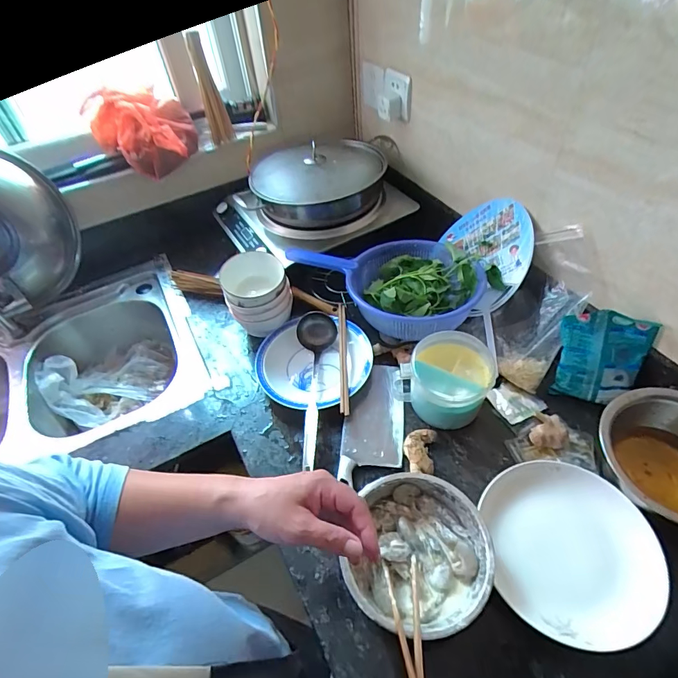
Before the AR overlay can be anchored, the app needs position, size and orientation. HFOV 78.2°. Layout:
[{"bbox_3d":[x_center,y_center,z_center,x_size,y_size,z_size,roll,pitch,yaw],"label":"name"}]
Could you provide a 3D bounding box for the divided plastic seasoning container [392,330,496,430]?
[{"bbox_3d":[0.162,0.060,0.649,0.136,0.104,0.109,17,53,20],"label":"divided plastic seasoning container"}]

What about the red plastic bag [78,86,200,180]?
[{"bbox_3d":[-0.405,-0.428,0.879,0.196,0.148,0.185,-23,51,-13],"label":"red plastic bag"}]

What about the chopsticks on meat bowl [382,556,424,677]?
[{"bbox_3d":[0.070,0.301,0.418,0.038,0.025,0.199,-3,10,4],"label":"chopsticks on meat bowl"}]

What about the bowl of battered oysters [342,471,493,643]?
[{"bbox_3d":[0.100,0.264,0.509,0.149,0.076,0.163,-3,49,4],"label":"bowl of battered oysters"}]

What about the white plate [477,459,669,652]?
[{"bbox_3d":[0.279,0.255,0.515,0.185,0.044,0.201,-3,49,4],"label":"white plate"}]

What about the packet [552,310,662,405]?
[{"bbox_3d":[0.395,0.029,0.627,0.115,0.144,0.024,6,23,21],"label":"packet"}]

